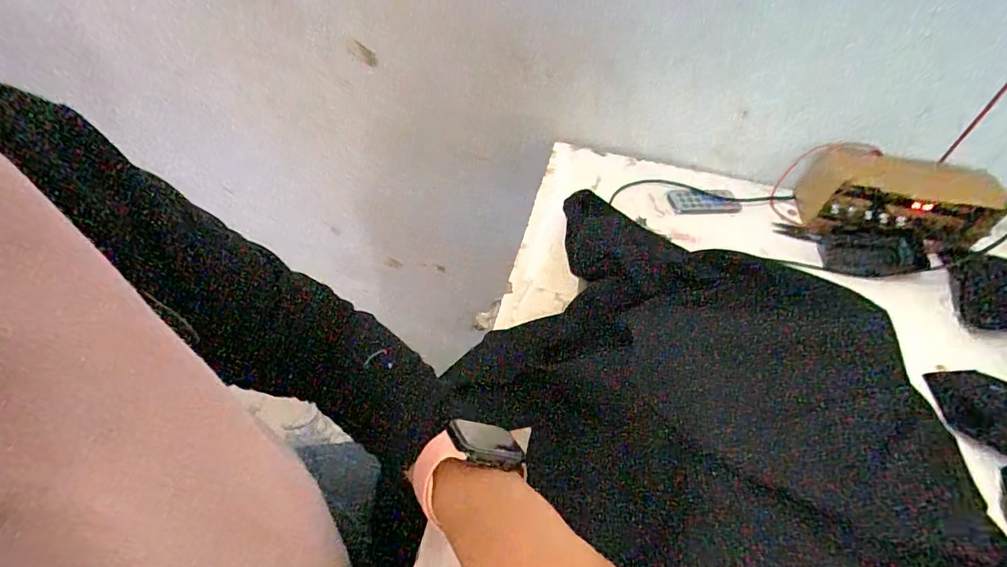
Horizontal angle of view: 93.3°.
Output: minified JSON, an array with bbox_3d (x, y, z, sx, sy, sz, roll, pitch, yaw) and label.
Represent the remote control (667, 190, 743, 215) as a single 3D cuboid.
[{"bbox_3d":[0.238,-0.097,0.566,0.082,0.007,0.036,-3,62,-5],"label":"remote control"}]

